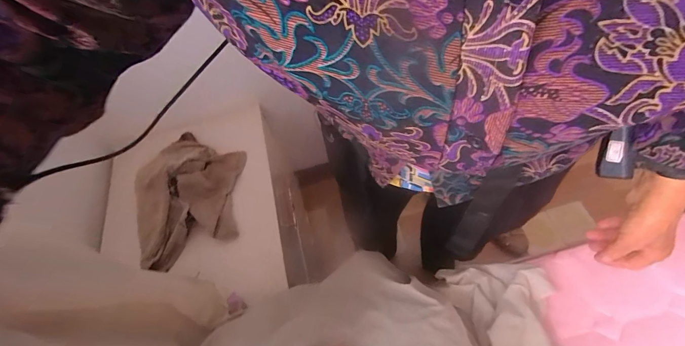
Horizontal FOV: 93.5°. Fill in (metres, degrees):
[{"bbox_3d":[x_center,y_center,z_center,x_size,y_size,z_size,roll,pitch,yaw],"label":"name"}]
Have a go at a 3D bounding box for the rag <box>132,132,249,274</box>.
[{"bbox_3d":[-0.325,0.033,0.687,0.191,0.070,0.325,-7,63,5],"label":"rag"}]

